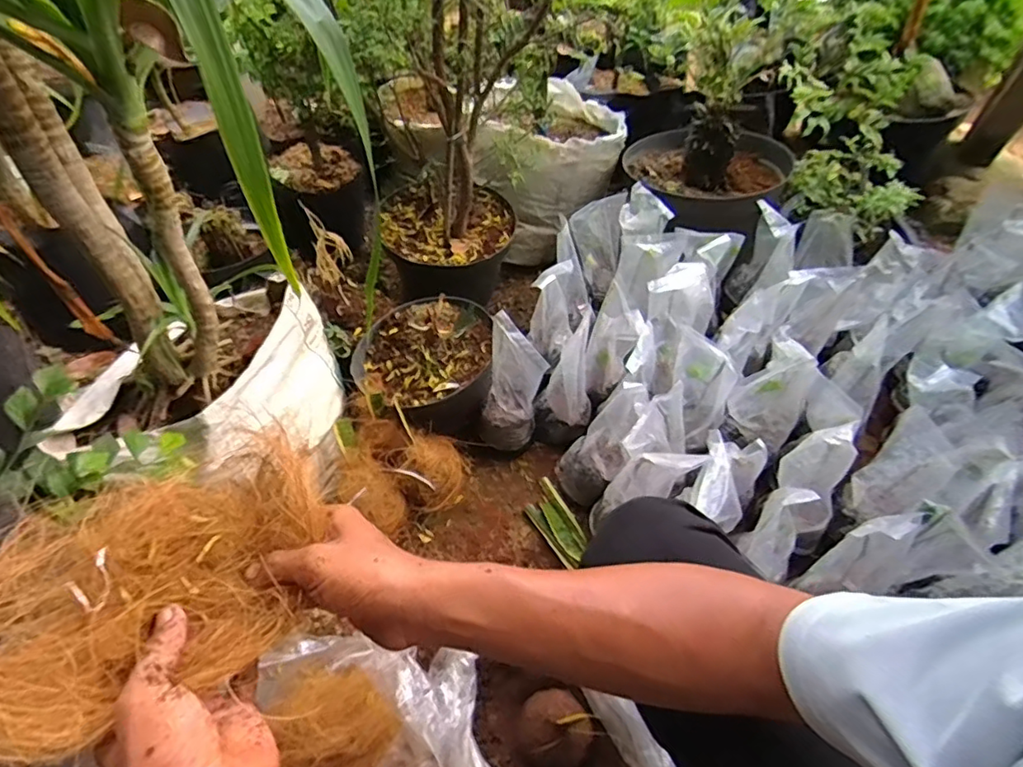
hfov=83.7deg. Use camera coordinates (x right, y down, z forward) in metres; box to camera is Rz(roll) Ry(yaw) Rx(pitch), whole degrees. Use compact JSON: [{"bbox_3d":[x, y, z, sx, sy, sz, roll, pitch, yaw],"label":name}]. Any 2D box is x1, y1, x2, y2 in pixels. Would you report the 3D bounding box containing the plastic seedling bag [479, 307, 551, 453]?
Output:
[{"bbox_3d":[0.007,0.005,0.872,0.089,0.200,0.106,10,56,5],"label":"plastic seedling bag"}]

